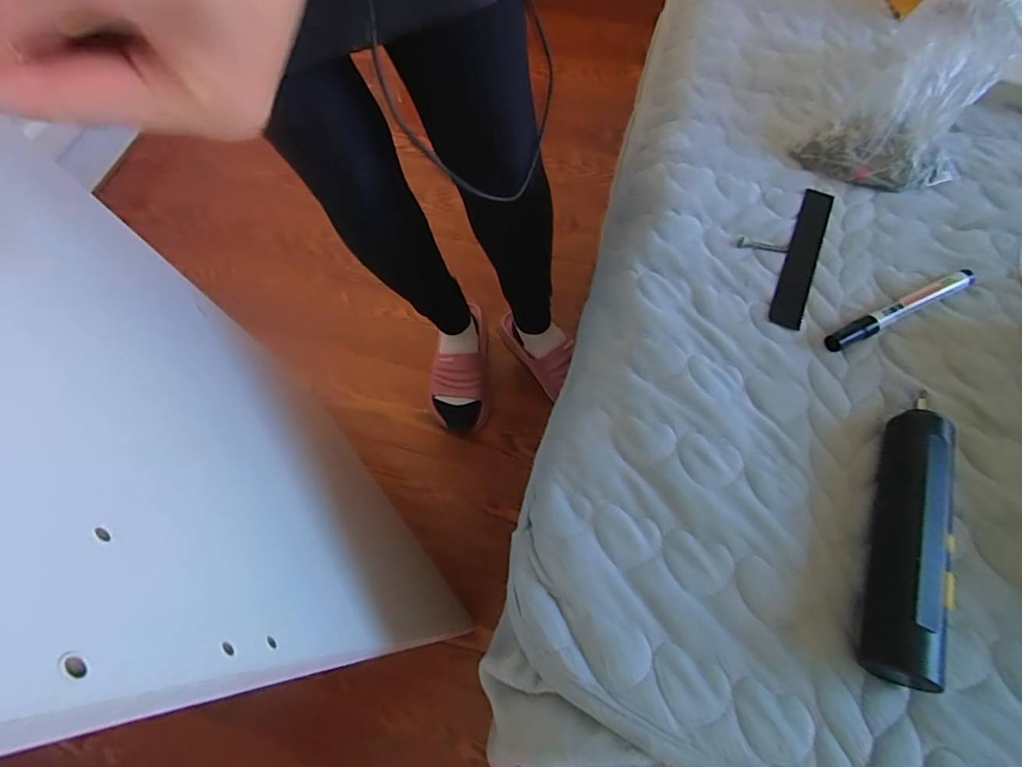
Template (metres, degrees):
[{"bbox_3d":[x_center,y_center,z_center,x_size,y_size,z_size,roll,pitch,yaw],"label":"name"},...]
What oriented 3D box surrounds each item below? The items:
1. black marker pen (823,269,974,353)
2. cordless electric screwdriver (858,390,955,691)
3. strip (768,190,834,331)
[{"bbox_3d":[0.295,-0.056,0.382,0.132,0.015,0.015,-25,66,-11],"label":"black marker pen"},{"bbox_3d":[0.237,0.085,0.296,0.030,0.034,0.167,22,66,12],"label":"cordless electric screwdriver"},{"bbox_3d":[0.241,-0.105,0.415,0.025,0.005,0.152,23,66,12],"label":"strip"}]

